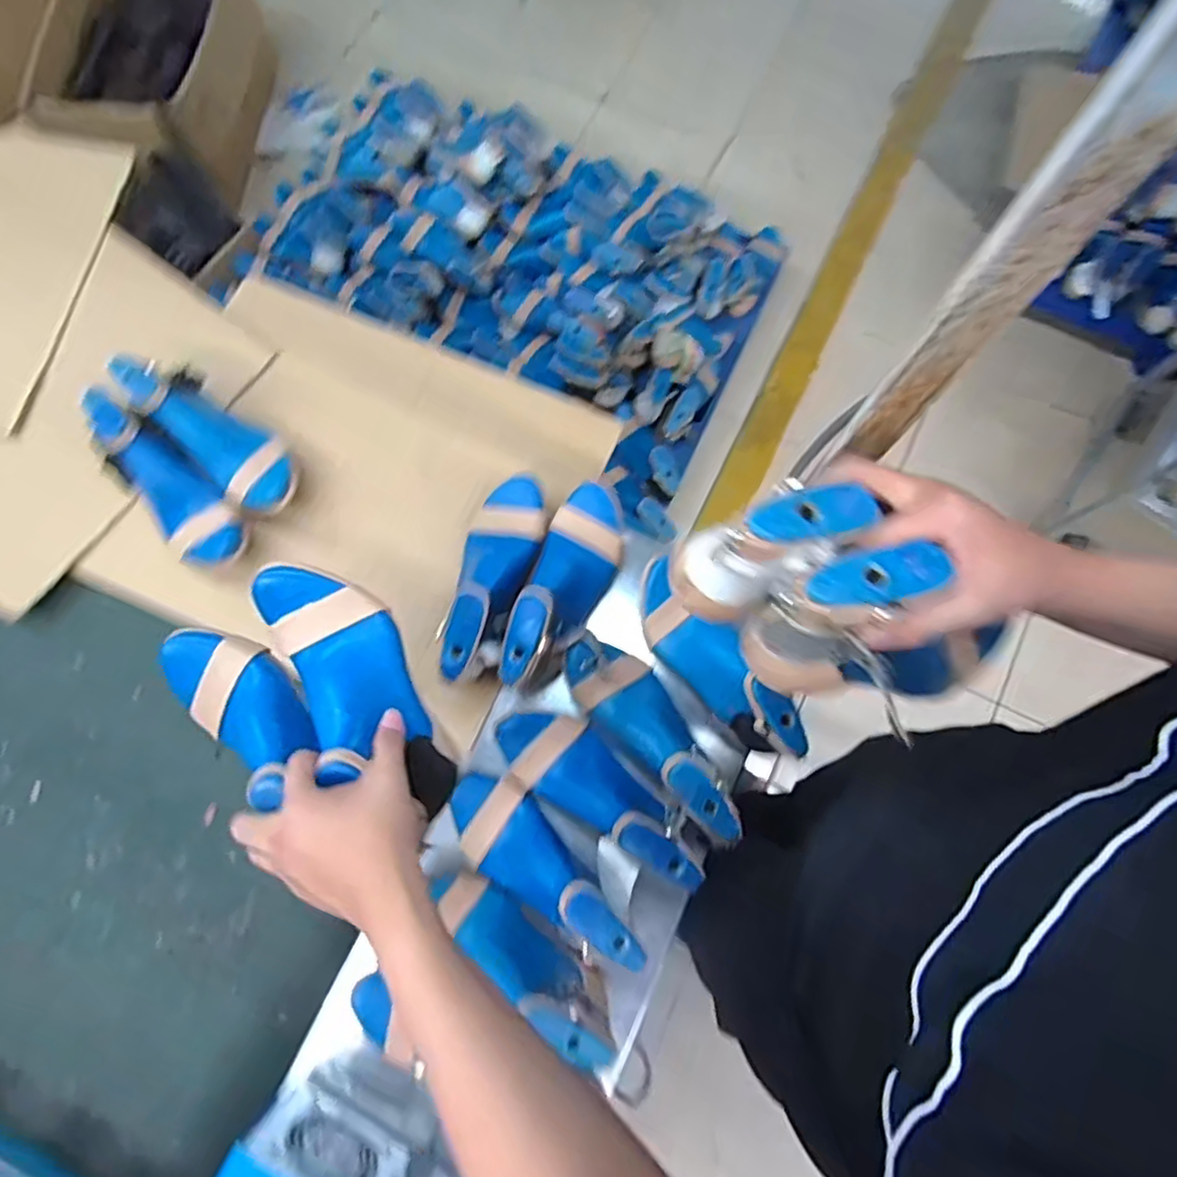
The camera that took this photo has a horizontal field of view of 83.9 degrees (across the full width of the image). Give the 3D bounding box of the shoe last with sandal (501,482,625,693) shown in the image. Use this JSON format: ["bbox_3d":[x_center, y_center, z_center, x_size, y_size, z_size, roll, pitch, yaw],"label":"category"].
[{"bbox_3d":[-0.027,-0.003,0.725,0.084,0.085,0.244,21,61,6],"label":"shoe last with sandal"}]

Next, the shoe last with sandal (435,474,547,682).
[{"bbox_3d":[-0.107,-0.011,0.719,0.088,0.091,0.240,10,56,4],"label":"shoe last with sandal"}]

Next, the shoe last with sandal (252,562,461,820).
[{"bbox_3d":[-0.188,0.067,0.516,0.088,0.072,0.219,-35,82,-8],"label":"shoe last with sandal"}]

